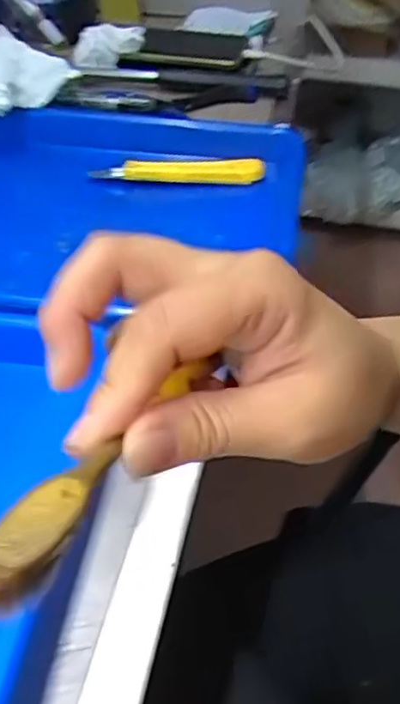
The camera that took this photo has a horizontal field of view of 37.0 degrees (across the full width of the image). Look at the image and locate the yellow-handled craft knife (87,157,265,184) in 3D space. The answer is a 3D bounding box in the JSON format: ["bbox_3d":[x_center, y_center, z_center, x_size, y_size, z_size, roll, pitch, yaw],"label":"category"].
[{"bbox_3d":[-0.018,-0.149,0.487,0.138,0.009,0.020,-1,45,-2],"label":"yellow-handled craft knife"}]

